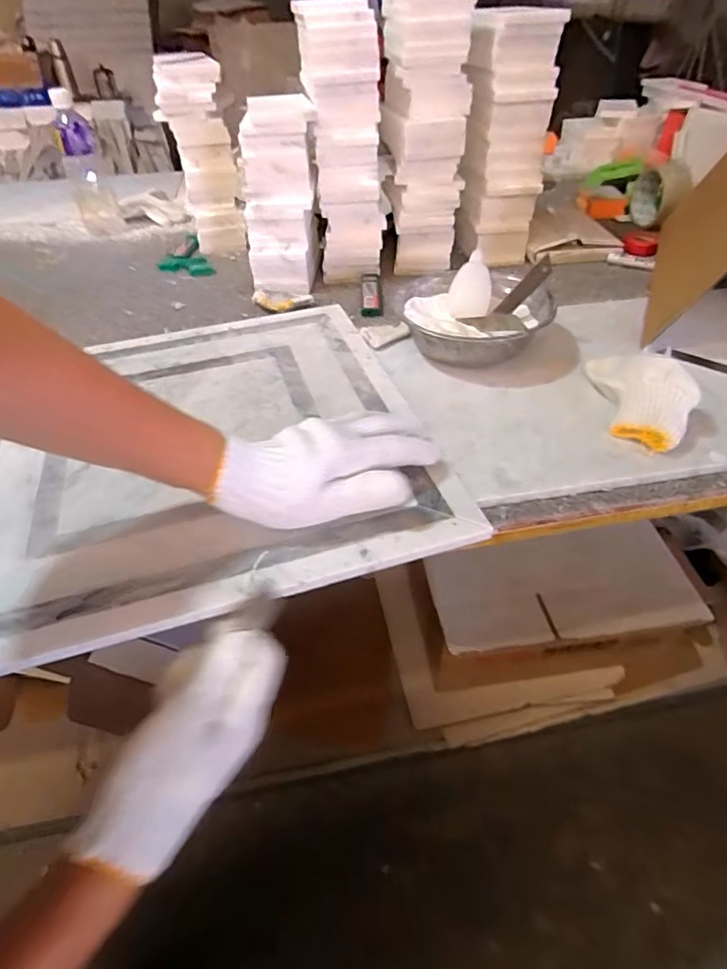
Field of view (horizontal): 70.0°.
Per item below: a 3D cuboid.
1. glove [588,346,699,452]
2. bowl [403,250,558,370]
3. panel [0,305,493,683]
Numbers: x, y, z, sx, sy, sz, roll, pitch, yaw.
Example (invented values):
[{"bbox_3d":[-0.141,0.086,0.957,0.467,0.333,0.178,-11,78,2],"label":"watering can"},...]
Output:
[{"bbox_3d":[0.248,-0.084,0.461,0.065,0.047,0.128,0,44,5],"label":"glove"},{"bbox_3d":[0.115,-0.181,0.556,0.140,0.061,0.154,-2,44,2],"label":"bowl"},{"bbox_3d":[-0.154,-0.044,0.463,0.389,0.015,0.394,-15,45,-10],"label":"panel"}]

